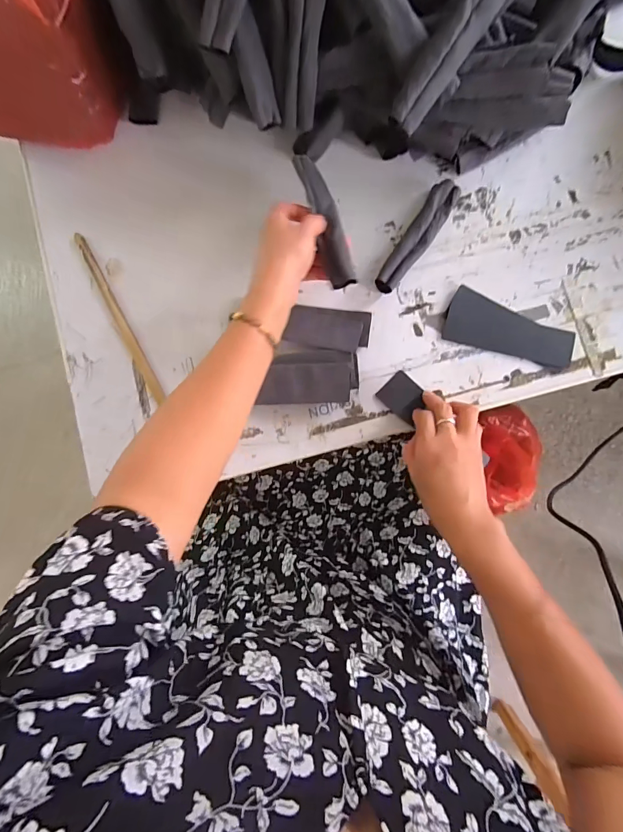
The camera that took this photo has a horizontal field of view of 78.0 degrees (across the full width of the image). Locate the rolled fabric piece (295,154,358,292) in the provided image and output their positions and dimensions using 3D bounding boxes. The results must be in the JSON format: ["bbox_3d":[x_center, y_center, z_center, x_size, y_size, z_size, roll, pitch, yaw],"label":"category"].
[{"bbox_3d":[0.017,-0.213,0.421,0.031,0.021,0.147,-16,85,2],"label":"rolled fabric piece"}]

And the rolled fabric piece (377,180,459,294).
[{"bbox_3d":[0.127,-0.212,0.464,0.033,0.021,0.150,32,88,5],"label":"rolled fabric piece"}]

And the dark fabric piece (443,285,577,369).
[{"bbox_3d":[0.236,-0.103,0.457,0.147,0.005,0.062,16,87,5],"label":"dark fabric piece"}]

